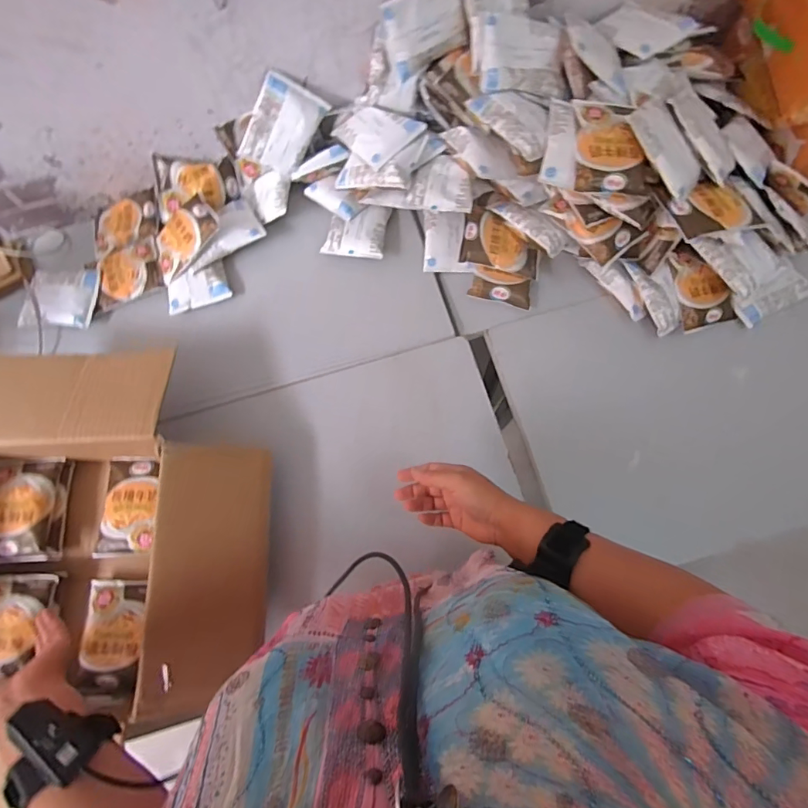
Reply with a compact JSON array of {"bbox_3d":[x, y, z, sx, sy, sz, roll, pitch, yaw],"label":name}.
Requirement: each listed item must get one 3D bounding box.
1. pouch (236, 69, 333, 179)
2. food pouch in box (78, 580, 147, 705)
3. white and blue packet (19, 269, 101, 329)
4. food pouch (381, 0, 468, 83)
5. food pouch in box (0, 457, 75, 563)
[{"bbox_3d":[-0.186,-0.420,0.726,0.090,0.129,0.022,20,40,-27],"label":"pouch"},{"bbox_3d":[-0.374,0.305,0.612,0.074,0.021,0.142,-2,75,1],"label":"food pouch in box"},{"bbox_3d":[-0.546,-0.170,0.753,0.120,0.021,0.098,7,75,3],"label":"white and blue packet"},{"bbox_3d":[0.032,-0.511,0.648,0.105,0.092,0.028,-27,53,3],"label":"food pouch"},{"bbox_3d":[-0.508,0.139,0.630,0.100,0.022,0.138,3,75,2],"label":"food pouch in box"}]

